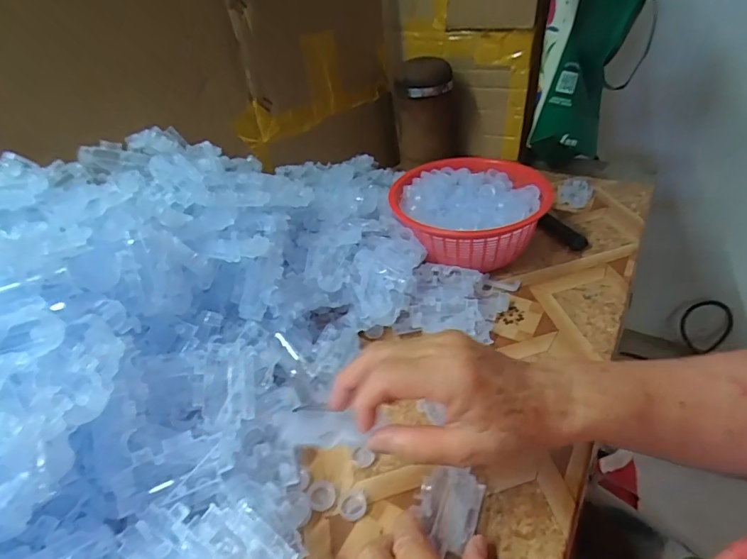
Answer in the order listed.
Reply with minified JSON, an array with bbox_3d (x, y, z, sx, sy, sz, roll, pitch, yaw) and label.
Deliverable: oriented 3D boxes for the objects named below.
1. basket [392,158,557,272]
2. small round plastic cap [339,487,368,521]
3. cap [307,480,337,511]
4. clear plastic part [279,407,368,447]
[{"bbox_3d":[0.117,-0.085,0.578,0.171,0.074,0.195,7,40,16],"label":"basket"},{"bbox_3d":[-0.015,0.169,0.341,0.020,0.006,0.019,-4,38,3],"label":"small round plastic cap"},{"bbox_3d":[-0.040,0.164,0.349,0.021,0.012,0.020,-4,38,3],"label":"cap"},{"bbox_3d":[-0.032,0.097,0.300,0.054,0.004,0.022,2,73,4],"label":"clear plastic part"}]

